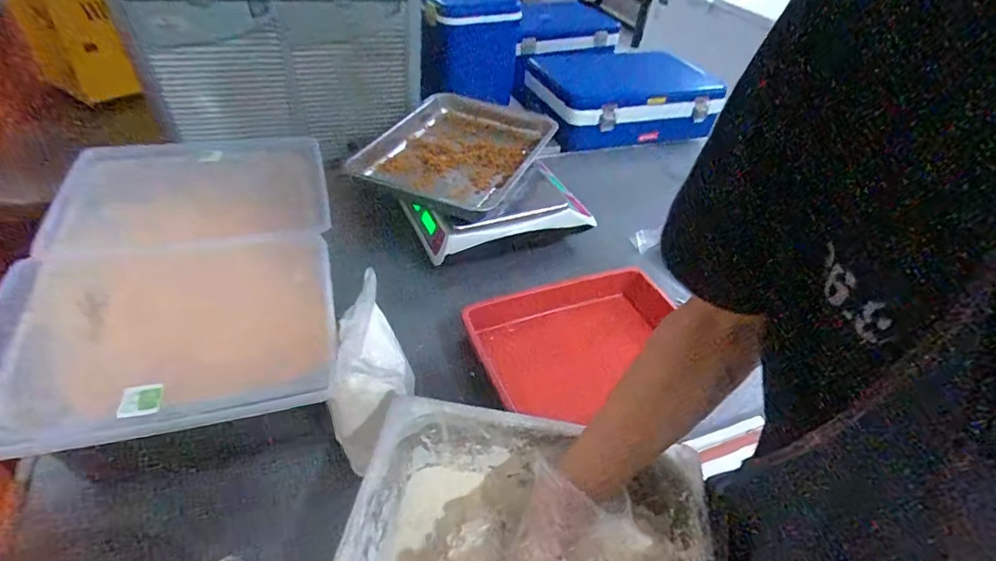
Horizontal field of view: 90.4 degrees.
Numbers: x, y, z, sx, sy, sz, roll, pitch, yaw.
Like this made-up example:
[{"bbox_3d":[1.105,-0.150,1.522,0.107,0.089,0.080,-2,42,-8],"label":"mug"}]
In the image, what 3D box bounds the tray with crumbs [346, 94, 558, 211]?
[{"bbox_3d":[-0.065,-0.270,0.988,0.289,0.056,0.466,21,44,16],"label":"tray with crumbs"}]

